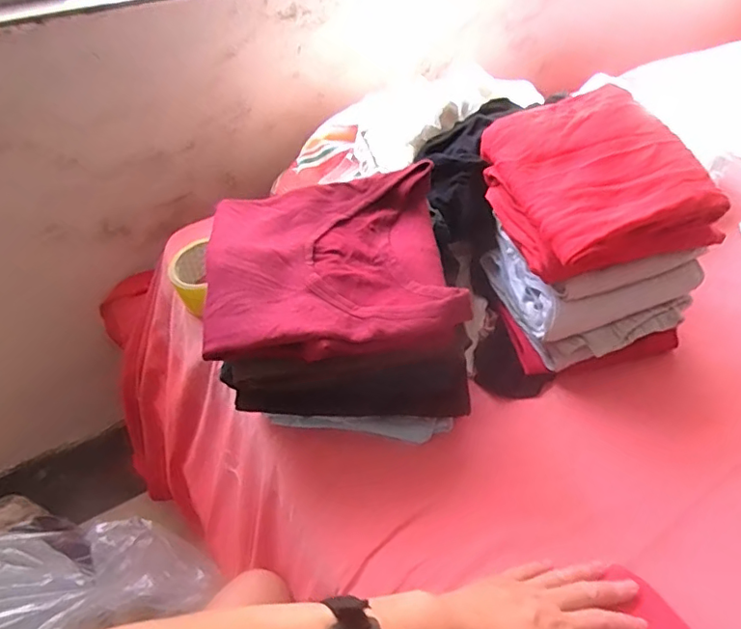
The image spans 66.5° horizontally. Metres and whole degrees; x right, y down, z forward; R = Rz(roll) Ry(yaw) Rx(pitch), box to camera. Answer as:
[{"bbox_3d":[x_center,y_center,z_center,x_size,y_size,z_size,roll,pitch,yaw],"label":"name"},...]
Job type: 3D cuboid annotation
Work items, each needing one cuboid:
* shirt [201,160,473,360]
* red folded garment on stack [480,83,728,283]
[{"bbox_3d":[-0.041,-0.057,0.562,0.236,0.049,0.212,-3,47,-3],"label":"shirt"},{"bbox_3d":[0.242,-0.141,0.594,0.205,0.108,0.183,-14,48,-13],"label":"red folded garment on stack"}]

